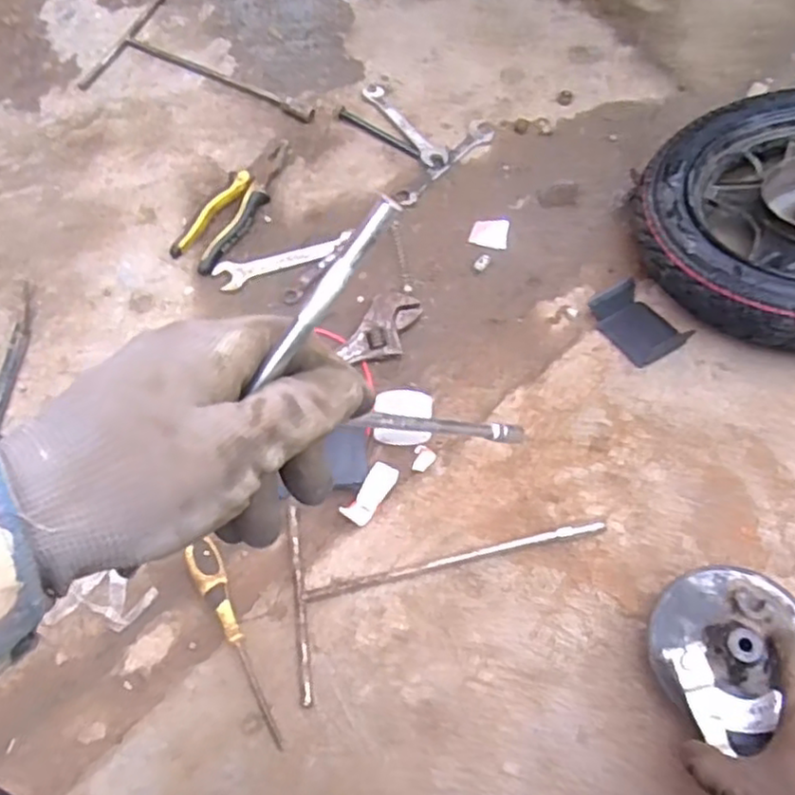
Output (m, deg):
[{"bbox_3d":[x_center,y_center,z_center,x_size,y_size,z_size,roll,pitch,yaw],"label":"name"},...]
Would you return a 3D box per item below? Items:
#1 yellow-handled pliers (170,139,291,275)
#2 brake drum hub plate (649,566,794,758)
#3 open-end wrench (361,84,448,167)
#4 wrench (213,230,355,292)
[{"bbox_3d":[-0.188,-0.232,0.826,0.055,0.021,0.191,35,75,9],"label":"yellow-handled pliers"},{"bbox_3d":[0.257,0.193,0.537,0.111,0.046,0.131,44,76,11],"label":"brake drum hub plate"},{"bbox_3d":[0.010,-0.346,0.878,0.033,0.011,0.154,-34,77,-11],"label":"open-end wrench"},{"bbox_3d":[-0.130,-0.162,0.817,0.164,0.012,0.036,-16,74,-6],"label":"wrench"}]

